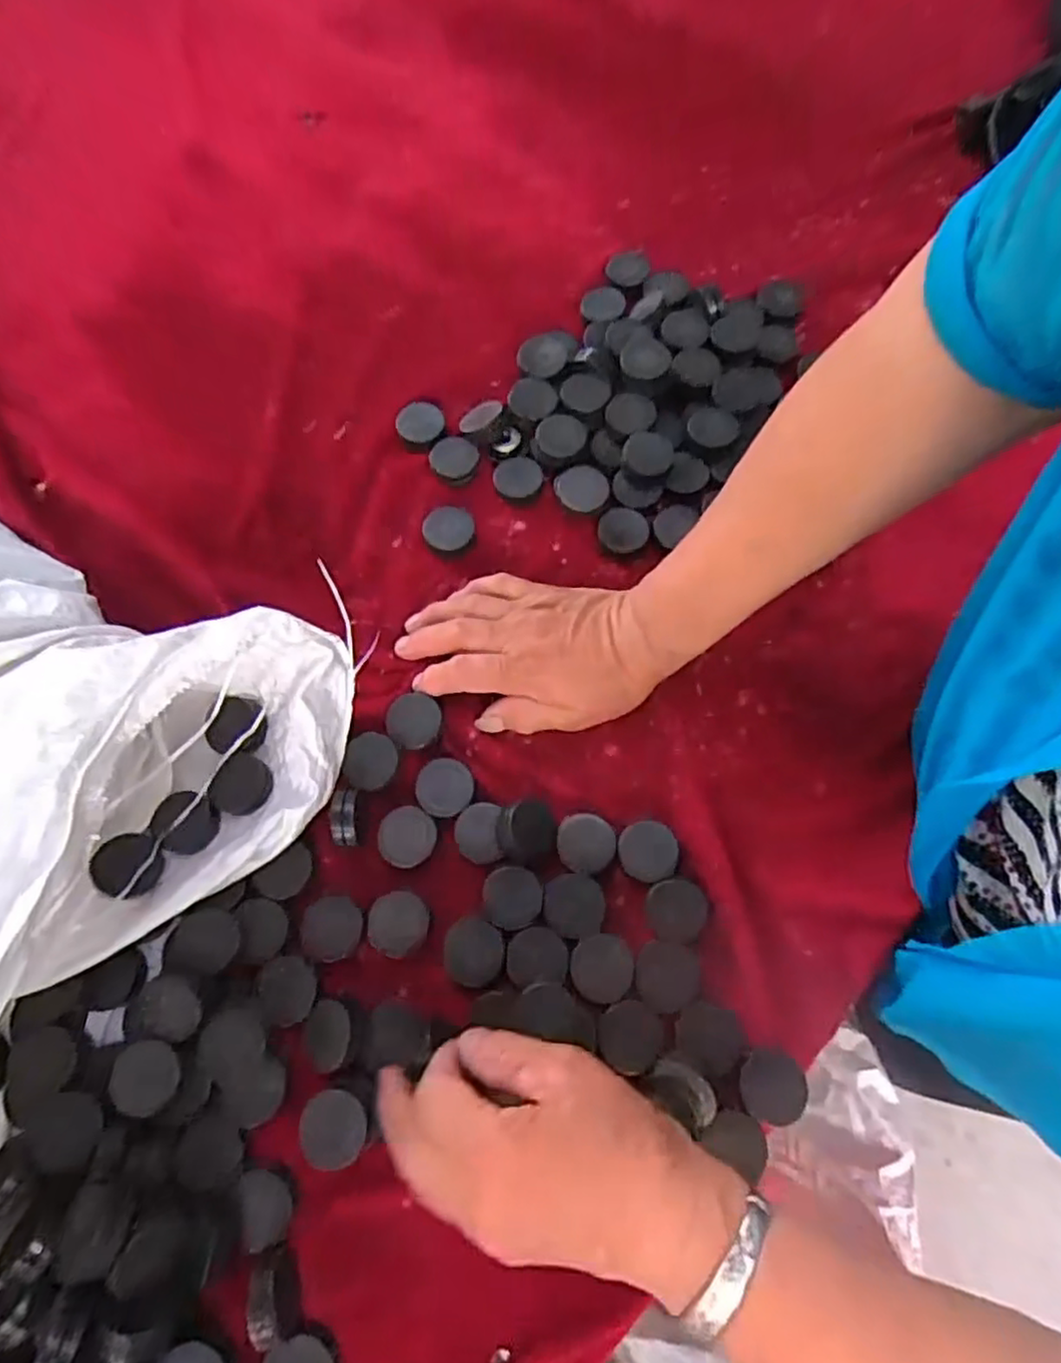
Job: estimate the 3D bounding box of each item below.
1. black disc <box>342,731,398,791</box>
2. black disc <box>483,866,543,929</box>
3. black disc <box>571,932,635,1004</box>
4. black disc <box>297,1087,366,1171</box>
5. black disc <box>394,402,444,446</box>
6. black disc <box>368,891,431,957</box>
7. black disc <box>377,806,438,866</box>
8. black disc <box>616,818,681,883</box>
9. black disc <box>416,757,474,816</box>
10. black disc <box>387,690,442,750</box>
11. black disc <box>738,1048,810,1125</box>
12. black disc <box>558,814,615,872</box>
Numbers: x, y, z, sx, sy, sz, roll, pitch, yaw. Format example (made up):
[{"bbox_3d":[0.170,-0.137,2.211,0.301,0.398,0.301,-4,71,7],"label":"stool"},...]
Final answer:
[{"bbox_3d":[-0.093,0.046,0.405,0.030,0.005,0.033,1,72,0],"label":"black disc"},{"bbox_3d":[-0.010,0.120,0.388,0.032,0.005,0.032,0,72,0],"label":"black disc"},{"bbox_3d":[0.039,0.155,0.378,0.034,0.008,0.034,0,72,0],"label":"black disc"},{"bbox_3d":[-0.094,0.214,0.334,0.030,0.004,0.031,5,56,-8],"label":"black disc"},{"bbox_3d":[-0.076,-0.178,0.483,0.034,0.007,0.031,-9,90,-23],"label":"black disc"},{"bbox_3d":[-0.071,0.130,0.374,0.031,0.005,0.032,0,72,0],"label":"black disc"},{"bbox_3d":[-0.069,0.086,0.390,0.031,0.004,0.033,1,72,0],"label":"black disc"},{"bbox_3d":[0.068,0.097,0.403,0.034,0.009,0.034,0,72,0],"label":"black disc"},{"bbox_3d":[-0.049,0.061,0.401,0.032,0.007,0.032,0,72,-1],"label":"black disc"},{"bbox_3d":[-0.069,0.023,0.410,0.031,0.005,0.033,0,72,0],"label":"black disc"},{"bbox_3d":[0.123,0.205,0.352,0.032,0.004,0.033,1,54,-1],"label":"black disc"},{"bbox_3d":[0.033,0.094,0.405,0.033,0.004,0.033,0,72,0],"label":"black disc"}]

